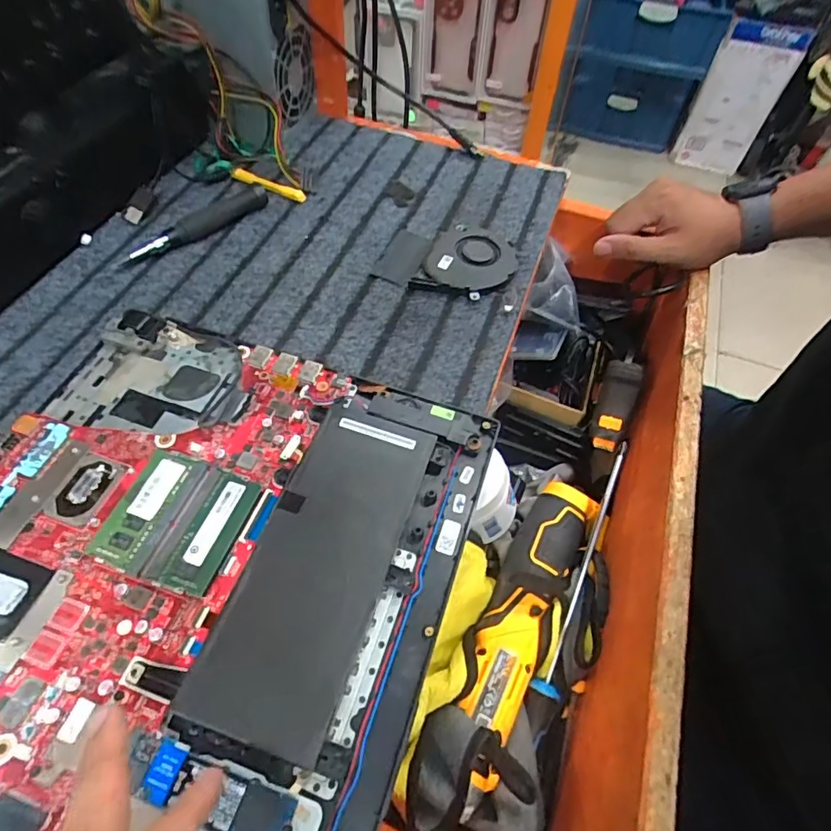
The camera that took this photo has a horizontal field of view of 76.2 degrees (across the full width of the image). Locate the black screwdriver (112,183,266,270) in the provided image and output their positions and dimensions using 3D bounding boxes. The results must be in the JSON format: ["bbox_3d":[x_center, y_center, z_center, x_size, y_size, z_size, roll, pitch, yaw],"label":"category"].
[{"bbox_3d":[-0.188,-0.163,0.454,0.137,0.022,0.016,-38,66,-25],"label":"black screwdriver"}]

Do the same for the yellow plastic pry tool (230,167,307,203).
[{"bbox_3d":[-0.140,-0.220,0.503,0.078,0.010,0.014,26,58,13],"label":"yellow plastic pry tool"}]

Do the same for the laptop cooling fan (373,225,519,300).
[{"bbox_3d":[0.028,-0.138,0.458,0.113,0.010,0.087,11,56,4],"label":"laptop cooling fan"}]

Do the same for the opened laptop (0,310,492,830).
[{"bbox_3d":[-0.141,0.114,0.264,0.280,0.018,0.383,18,57,8],"label":"opened laptop"}]

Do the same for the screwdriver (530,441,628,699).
[{"bbox_3d":[0.135,0.116,0.421,0.017,0.020,0.204,22,73,10],"label":"screwdriver"}]

